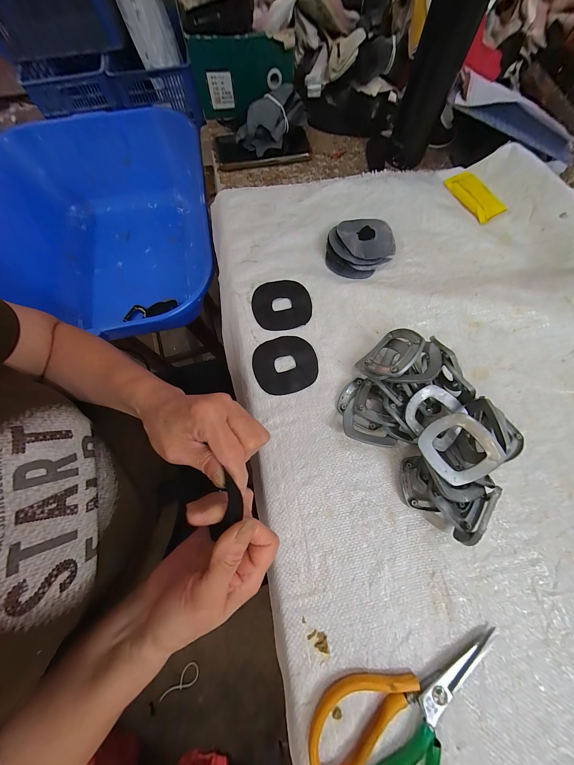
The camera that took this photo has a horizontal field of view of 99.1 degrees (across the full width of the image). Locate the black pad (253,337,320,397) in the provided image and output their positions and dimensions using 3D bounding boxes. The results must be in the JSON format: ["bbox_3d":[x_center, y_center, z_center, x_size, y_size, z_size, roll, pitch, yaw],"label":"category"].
[{"bbox_3d":[-0.002,-0.023,0.317,0.081,0.004,0.075,-23,74,-6],"label":"black pad"}]

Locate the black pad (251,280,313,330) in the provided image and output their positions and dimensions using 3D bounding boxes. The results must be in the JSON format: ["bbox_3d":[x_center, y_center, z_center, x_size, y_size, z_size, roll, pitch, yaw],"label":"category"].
[{"bbox_3d":[-0.007,-0.108,0.342,0.080,0.005,0.077,-6,73,-1],"label":"black pad"}]

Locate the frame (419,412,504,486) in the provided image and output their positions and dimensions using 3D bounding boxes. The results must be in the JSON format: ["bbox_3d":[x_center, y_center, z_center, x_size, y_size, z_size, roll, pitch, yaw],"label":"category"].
[{"bbox_3d":[0.163,0.063,0.230,0.057,0.008,0.060,-44,75,17],"label":"frame"}]

